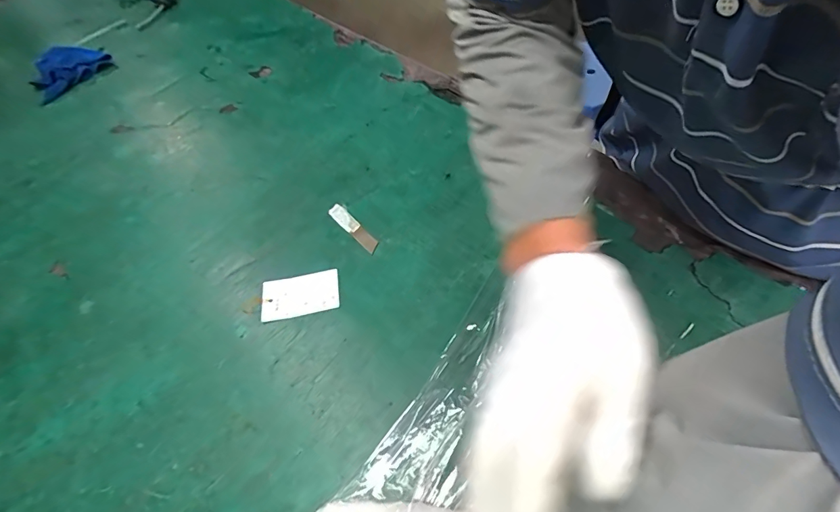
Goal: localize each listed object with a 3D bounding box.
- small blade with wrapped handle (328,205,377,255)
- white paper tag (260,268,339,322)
[{"bbox_3d":[-0.090,-0.039,0.556,0.020,0.010,0.098,-38,59,-21],"label":"small blade with wrapped handle"},{"bbox_3d":[-0.145,0.045,0.504,0.092,0.004,0.056,-12,53,-3],"label":"white paper tag"}]

